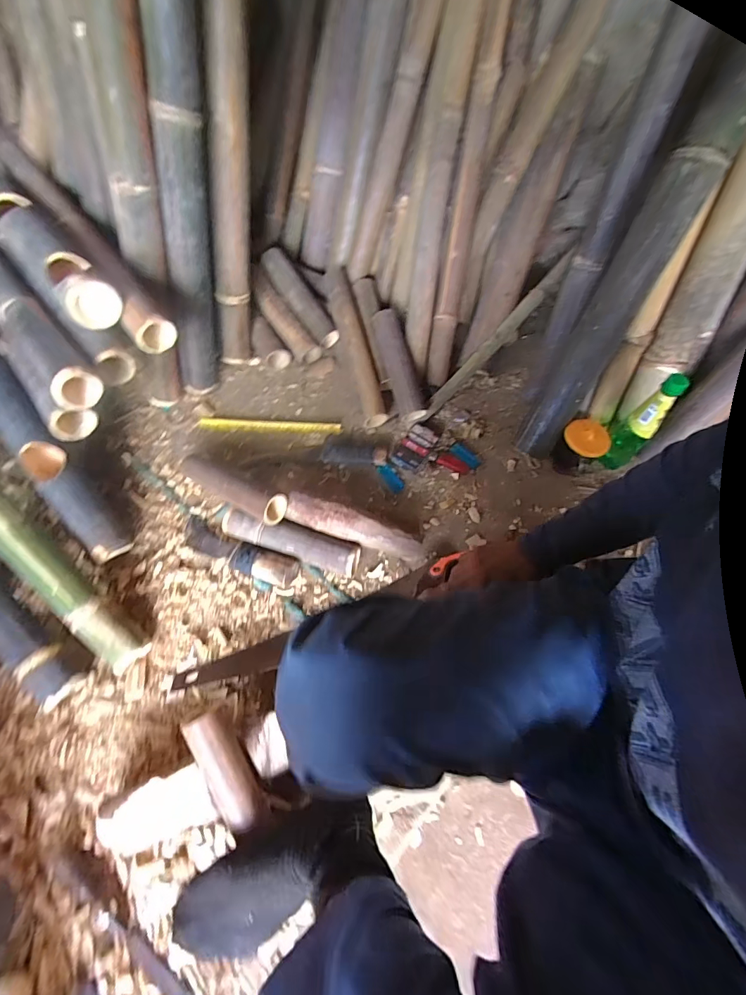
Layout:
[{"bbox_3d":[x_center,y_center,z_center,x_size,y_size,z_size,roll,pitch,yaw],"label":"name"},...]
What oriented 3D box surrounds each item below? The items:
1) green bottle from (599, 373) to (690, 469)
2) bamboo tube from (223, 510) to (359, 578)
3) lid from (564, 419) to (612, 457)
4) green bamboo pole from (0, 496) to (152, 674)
[{"bbox_3d":[0.477,-0.136,0.733,0.056,0.218,0.069,30,65,14],"label":"green bottle"},{"bbox_3d":[-0.144,0.076,0.731,0.243,0.058,0.057,19,63,9],"label":"bamboo tube"},{"bbox_3d":[0.393,-0.109,0.755,0.070,0.015,0.081,-41,55,-5],"label":"lid"},{"bbox_3d":[-0.590,0.013,0.622,0.654,0.054,0.058,47,69,-2],"label":"green bamboo pole"}]

